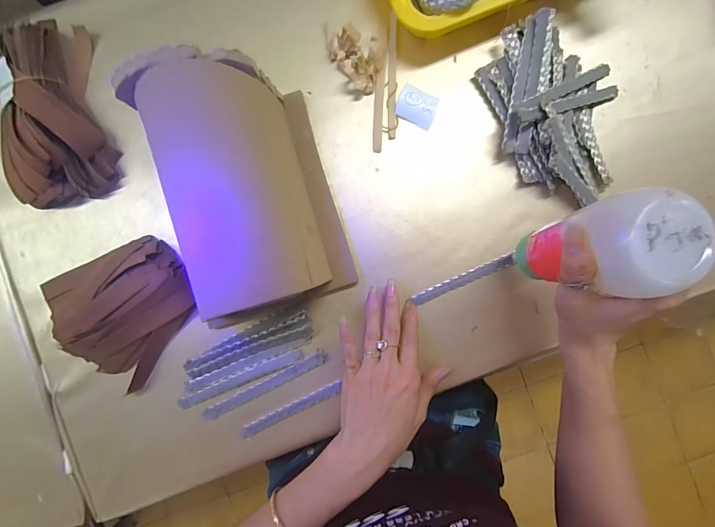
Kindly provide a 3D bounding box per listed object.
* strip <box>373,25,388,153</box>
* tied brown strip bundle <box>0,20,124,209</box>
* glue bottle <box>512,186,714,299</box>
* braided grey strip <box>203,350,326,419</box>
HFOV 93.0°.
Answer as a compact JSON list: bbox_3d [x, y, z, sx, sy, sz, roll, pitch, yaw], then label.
[{"bbox_3d":[0.023,-0.184,0.357,0.010,0.006,0.131,3,91,5],"label":"strip"},{"bbox_3d":[-0.293,-0.153,0.328,0.090,0.042,0.187,-2,88,0],"label":"tied brown strip bundle"},{"bbox_3d":[0.165,-0.011,0.250,0.049,0.128,0.061,-23,92,-14],"label":"glue bottle"},{"bbox_3d":[-0.093,0.124,0.344,0.133,0.004,0.014,-27,92,0],"label":"braided grey strip"}]

